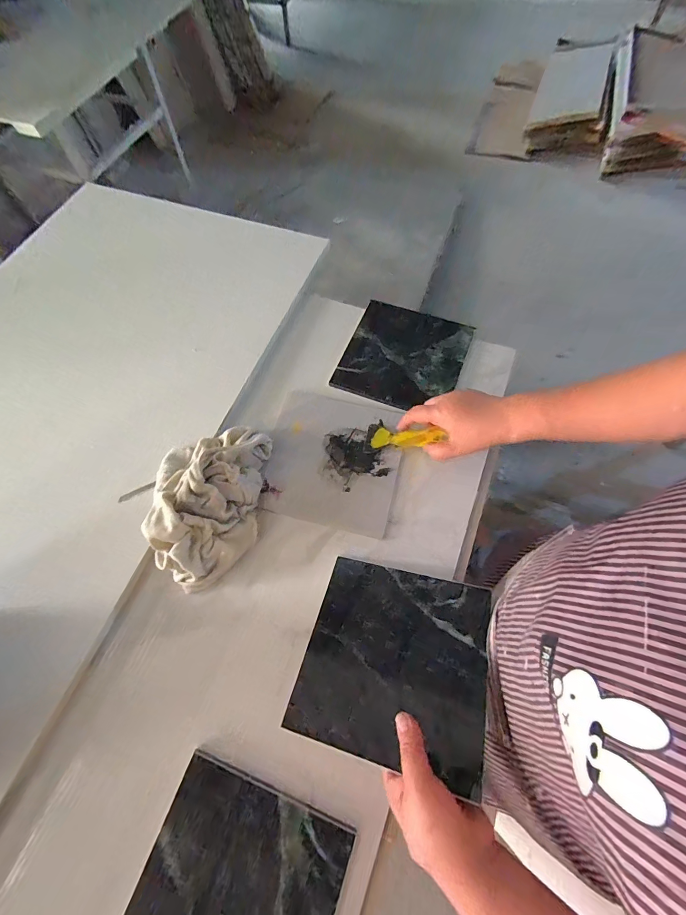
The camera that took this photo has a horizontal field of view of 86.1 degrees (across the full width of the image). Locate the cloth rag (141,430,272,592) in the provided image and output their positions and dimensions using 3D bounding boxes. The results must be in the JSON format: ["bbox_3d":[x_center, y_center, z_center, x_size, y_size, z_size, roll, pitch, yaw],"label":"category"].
[{"bbox_3d":[-0.188,0.056,0.506,0.142,0.090,0.233,4,65,6],"label":"cloth rag"}]

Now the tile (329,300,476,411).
[{"bbox_3d":[0.101,-0.170,0.617,0.189,0.007,0.187,21,76,11],"label":"tile"}]

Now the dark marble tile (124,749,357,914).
[{"bbox_3d":[-0.113,0.449,0.370,0.195,0.012,0.194,16,64,13],"label":"dark marble tile"}]

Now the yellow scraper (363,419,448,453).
[{"bbox_3d":[0.087,-0.032,0.534,0.113,0.016,0.051,0,64,28],"label":"yellow scraper"}]

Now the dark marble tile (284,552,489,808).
[{"bbox_3d":[0.057,0.216,0.406,0.190,0.009,0.188,9,54,15],"label":"dark marble tile"}]

